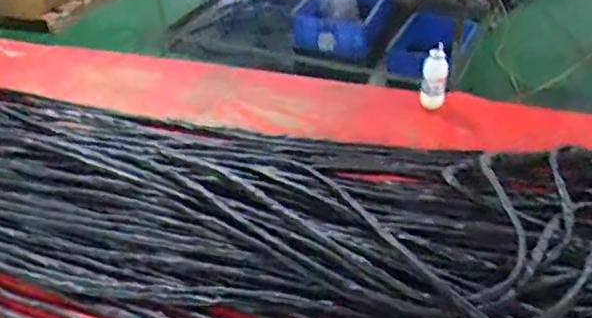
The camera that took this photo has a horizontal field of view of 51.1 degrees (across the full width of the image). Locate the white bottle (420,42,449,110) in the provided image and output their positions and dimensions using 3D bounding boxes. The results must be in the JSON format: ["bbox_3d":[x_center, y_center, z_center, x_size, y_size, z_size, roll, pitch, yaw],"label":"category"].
[{"bbox_3d":[0.326,-0.203,1.454,0.061,0.157,0.066,2,37,6],"label":"white bottle"}]

